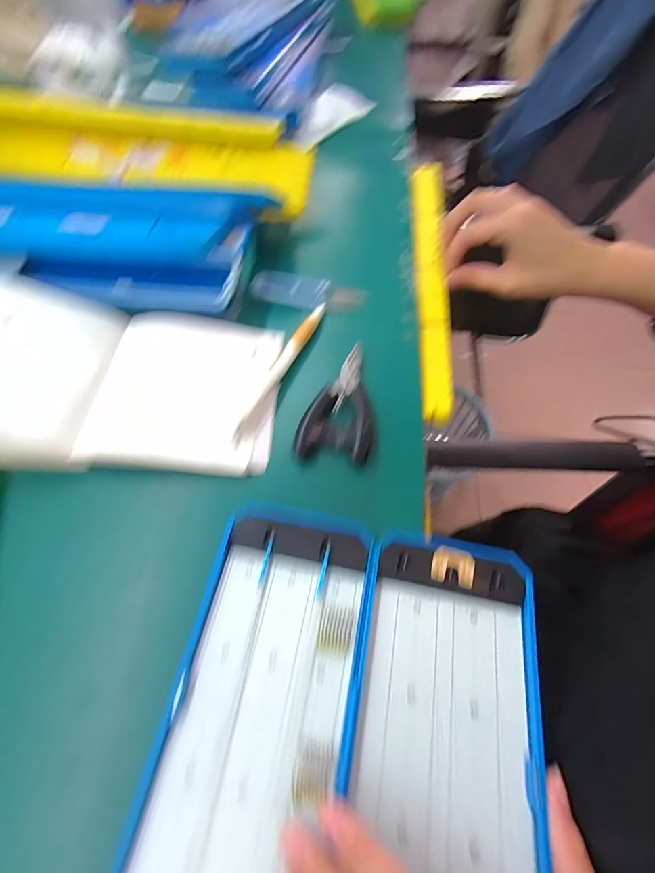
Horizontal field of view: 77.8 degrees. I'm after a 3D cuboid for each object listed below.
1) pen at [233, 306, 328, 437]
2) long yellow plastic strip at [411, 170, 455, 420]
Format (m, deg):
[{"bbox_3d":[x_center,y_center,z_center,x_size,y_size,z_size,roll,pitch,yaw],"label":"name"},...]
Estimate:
[{"bbox_3d":[-0.035,-0.054,0.314,0.010,0.011,0.138,23,61,10],"label":"pen"},{"bbox_3d":[0.098,-0.161,0.378,0.030,0.012,0.351,6,59,0],"label":"long yellow plastic strip"}]

